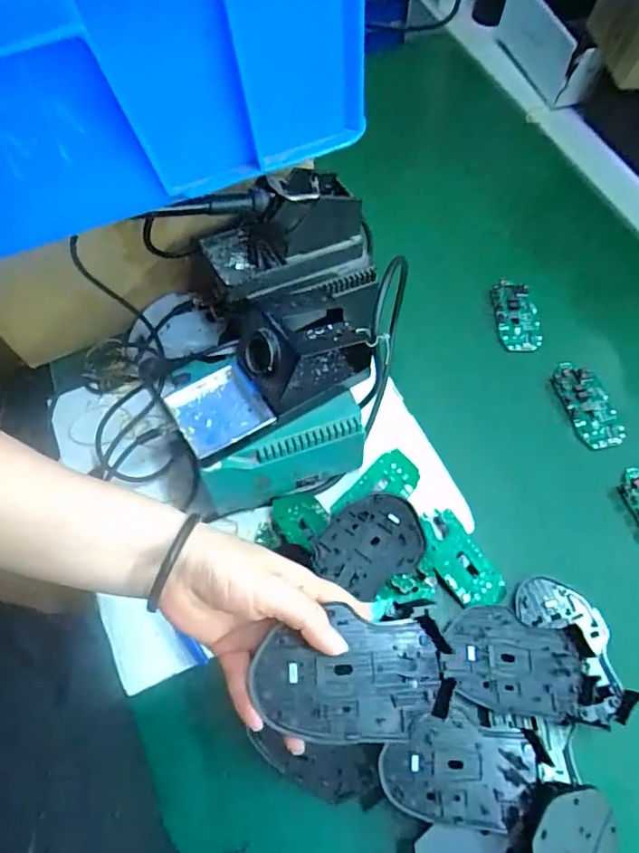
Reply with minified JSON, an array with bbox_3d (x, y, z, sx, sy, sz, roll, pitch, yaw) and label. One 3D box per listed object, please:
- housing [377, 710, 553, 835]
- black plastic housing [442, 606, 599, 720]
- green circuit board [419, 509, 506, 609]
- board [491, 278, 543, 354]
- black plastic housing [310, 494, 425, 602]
[{"bbox_3d":[0.101,0.248,0.392,0.110,0.016,0.066,10,63,6],"label":"housing"},{"bbox_3d":[0.155,0.183,0.426,0.116,0.007,0.072,13,60,-1],"label":"black plastic housing"},{"bbox_3d":[0.121,0.118,0.473,0.050,0.015,0.091,-34,83,-28],"label":"green circuit board"},{"bbox_3d":[0.222,-0.124,0.613,0.048,0.012,0.091,3,65,1],"label":"board"},{"bbox_3d":[0.044,0.098,0.456,0.069,0.012,0.104,43,51,17],"label":"black plastic housing"}]

